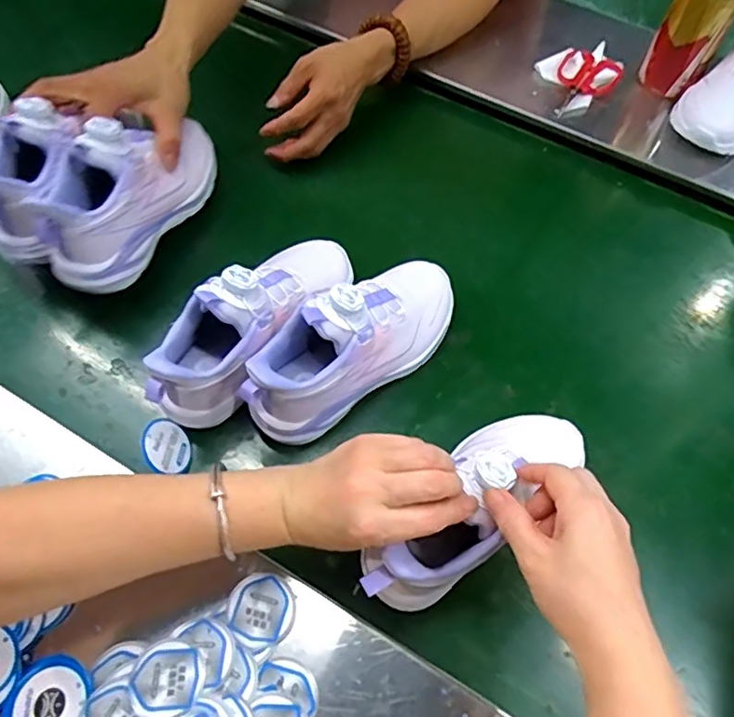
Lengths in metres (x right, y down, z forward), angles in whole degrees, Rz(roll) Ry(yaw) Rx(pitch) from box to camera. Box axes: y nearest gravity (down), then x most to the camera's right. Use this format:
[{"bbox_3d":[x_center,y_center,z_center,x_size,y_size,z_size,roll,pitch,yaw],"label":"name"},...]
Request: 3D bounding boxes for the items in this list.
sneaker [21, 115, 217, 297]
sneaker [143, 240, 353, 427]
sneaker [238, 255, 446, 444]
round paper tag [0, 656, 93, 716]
[{"bbox_3d":[-0.219,-0.162,0.535,0.073,0.109,0.199,28,65,7],"label":"sneaker"},{"bbox_3d":[-0.099,-0.039,0.509,0.075,0.109,0.229,31,65,13],"label":"sneaker"},{"bbox_3d":[-0.009,-0.021,0.502,0.088,0.114,0.226,42,67,18],"label":"sneaker"},{"bbox_3d":[-0.208,0.226,0.381,0.048,0.006,0.054,23,63,10],"label":"round paper tag"}]

